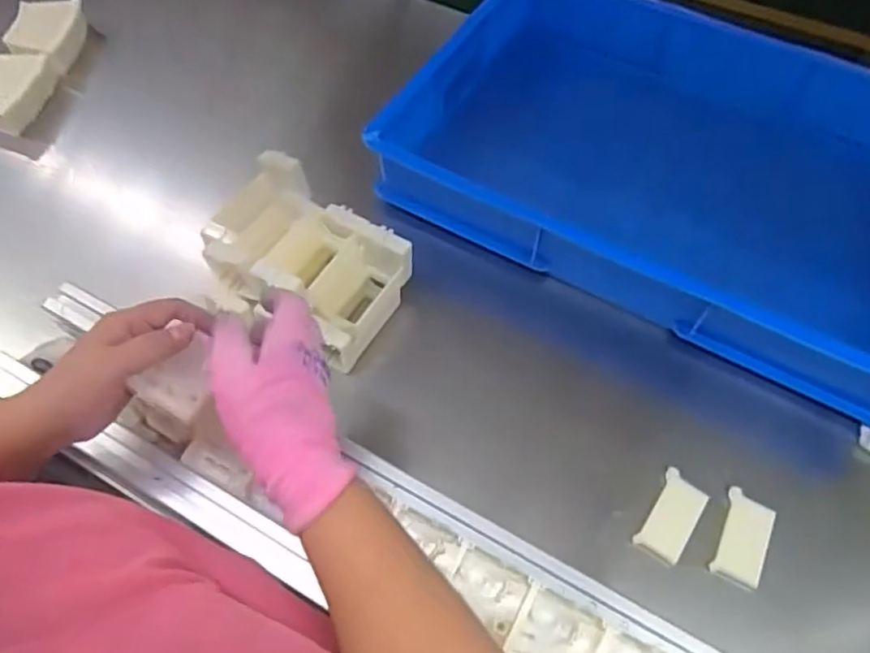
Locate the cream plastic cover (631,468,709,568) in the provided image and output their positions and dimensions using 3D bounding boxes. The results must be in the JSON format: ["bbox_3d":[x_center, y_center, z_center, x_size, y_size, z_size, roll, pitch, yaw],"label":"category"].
[{"bbox_3d":[0.209,0.168,0.559,0.040,0.011,0.077,31,63,16],"label":"cream plastic cover"}]

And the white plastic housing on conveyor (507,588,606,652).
[{"bbox_3d":[0.074,0.195,0.387,0.045,0.013,0.049,25,62,13],"label":"white plastic housing on conveyor"}]

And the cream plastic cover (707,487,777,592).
[{"bbox_3d":[0.267,0.182,0.546,0.039,0.006,0.077,24,61,13],"label":"cream plastic cover"}]

